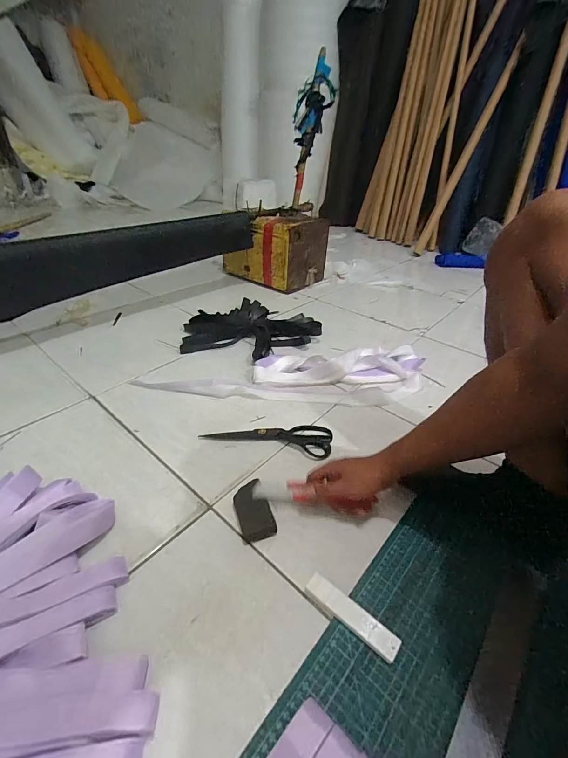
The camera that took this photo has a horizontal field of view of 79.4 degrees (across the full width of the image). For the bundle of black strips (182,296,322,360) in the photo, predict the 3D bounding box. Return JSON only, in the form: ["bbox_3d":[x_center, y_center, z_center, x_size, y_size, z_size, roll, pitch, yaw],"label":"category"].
[{"bbox_3d":[-0.104,-0.141,0.957,0.375,0.035,0.281,-18,40,-28],"label":"bundle of black strips"}]

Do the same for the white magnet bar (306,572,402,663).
[{"bbox_3d":[0.080,0.275,0.402,0.114,0.013,0.027,27,41,29],"label":"white magnet bar"}]

